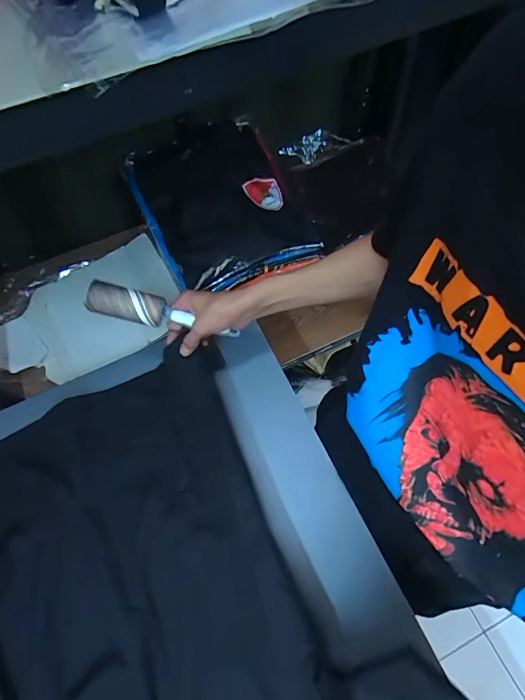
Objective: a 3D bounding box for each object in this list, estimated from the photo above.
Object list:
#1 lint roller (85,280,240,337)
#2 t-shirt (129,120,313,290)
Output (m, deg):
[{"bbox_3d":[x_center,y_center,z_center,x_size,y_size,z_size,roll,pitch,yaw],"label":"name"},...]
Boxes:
[{"bbox_3d":[-0.143,-0.051,0.565,0.214,0.032,0.040,15,63,-10],"label":"lint roller"},{"bbox_3d":[-0.074,-0.276,0.692,0.248,0.038,0.304,-25,73,-12],"label":"t-shirt"}]

